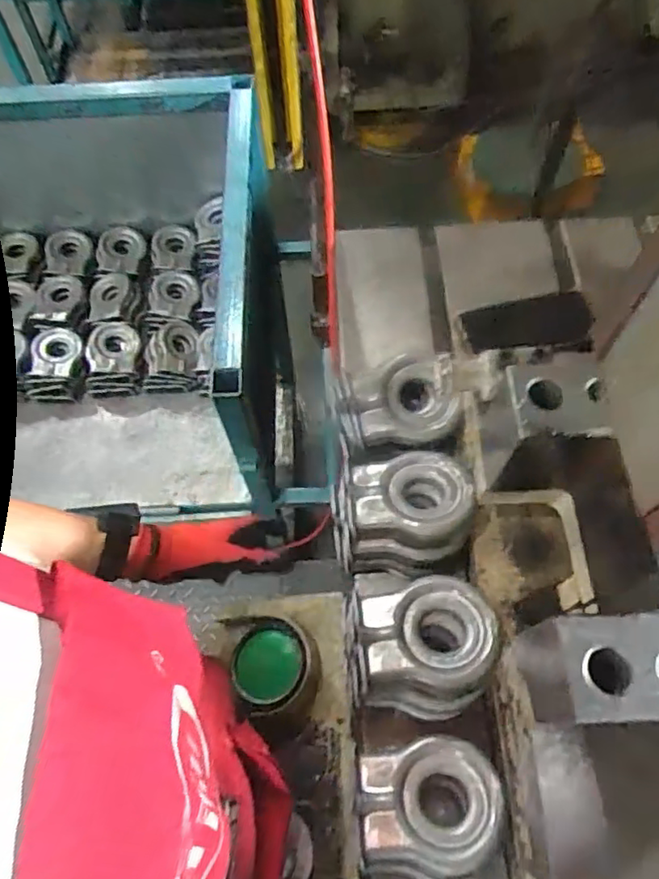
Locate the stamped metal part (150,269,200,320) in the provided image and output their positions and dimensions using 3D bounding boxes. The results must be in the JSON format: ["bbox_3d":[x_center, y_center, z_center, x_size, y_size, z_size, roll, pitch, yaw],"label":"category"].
[{"bbox_3d":[-0.321,-0.299,1.241,0.095,0.027,0.115,8,64,5],"label":"stamped metal part"}]

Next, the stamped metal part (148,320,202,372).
[{"bbox_3d":[-0.303,-0.179,1.172,0.092,0.030,0.121,-3,64,-1],"label":"stamped metal part"}]

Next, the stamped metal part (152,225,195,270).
[{"bbox_3d":[-0.336,-0.418,1.289,0.087,0.034,0.109,0,64,1],"label":"stamped metal part"}]

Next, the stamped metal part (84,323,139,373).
[{"bbox_3d":[-0.421,-0.175,1.157,0.097,0.017,0.114,-6,64,-2],"label":"stamped metal part"}]

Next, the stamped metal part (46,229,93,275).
[{"bbox_3d":[-0.558,-0.404,1.286,0.089,0.032,0.110,0,64,1],"label":"stamped metal part"}]

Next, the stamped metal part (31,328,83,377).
[{"bbox_3d":[-0.521,-0.166,1.145,0.084,0.019,0.103,-6,64,-2],"label":"stamped metal part"}]

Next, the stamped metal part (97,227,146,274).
[{"bbox_3d":[-0.448,-0.408,1.286,0.096,0.029,0.111,4,64,3],"label":"stamped metal part"}]

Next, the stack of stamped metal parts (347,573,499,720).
[{"bbox_3d":[0.078,0.178,0.524,0.127,0.057,0.116,4,64,3],"label":"stack of stamped metal parts"}]

